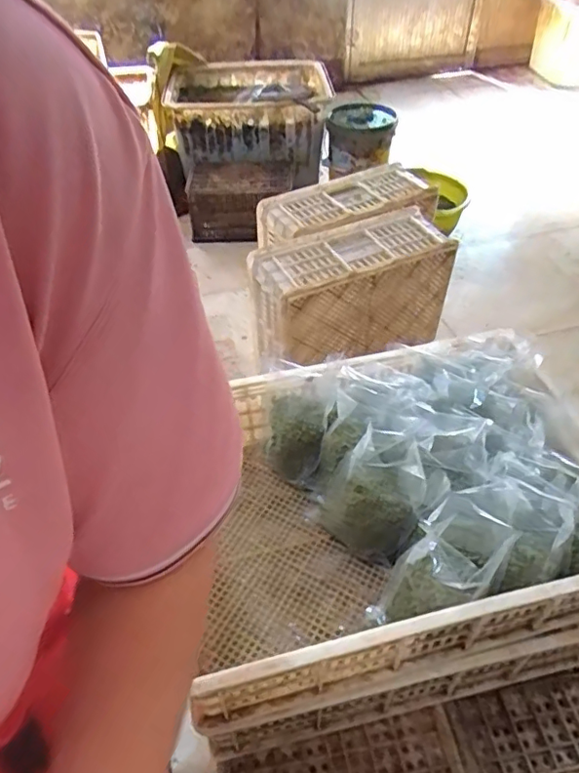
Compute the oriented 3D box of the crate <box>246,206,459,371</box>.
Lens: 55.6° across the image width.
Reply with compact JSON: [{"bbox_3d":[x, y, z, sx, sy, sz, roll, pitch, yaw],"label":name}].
[{"bbox_3d":[0.139,-0.205,1.219,0.420,0.229,0.183,-17,48,-15],"label":"crate"}]

